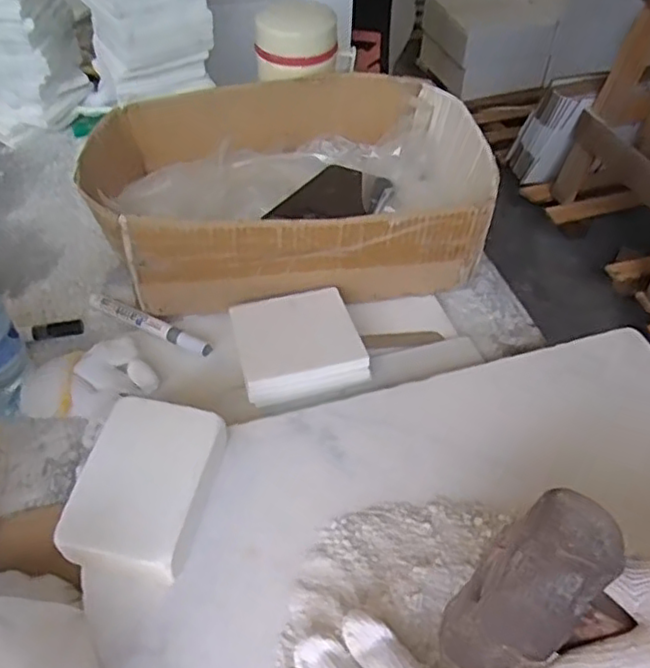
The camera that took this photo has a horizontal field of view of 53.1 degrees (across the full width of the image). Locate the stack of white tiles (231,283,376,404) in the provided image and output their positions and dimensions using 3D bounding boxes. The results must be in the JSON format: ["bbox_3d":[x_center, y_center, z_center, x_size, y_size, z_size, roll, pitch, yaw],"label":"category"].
[{"bbox_3d":[-0.022,0.004,0.549,0.100,0.022,0.102,-11,49,-10],"label":"stack of white tiles"}]

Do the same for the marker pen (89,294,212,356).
[{"bbox_3d":[-0.160,-0.011,0.591,0.141,0.017,0.017,26,52,21],"label":"marker pen"}]

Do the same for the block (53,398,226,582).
[{"bbox_3d":[-0.114,0.099,0.426,0.074,0.045,0.110,9,48,8],"label":"block"}]

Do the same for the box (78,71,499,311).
[{"bbox_3d":[-0.039,-0.148,0.649,0.371,0.096,0.240,-6,48,-6],"label":"box"}]

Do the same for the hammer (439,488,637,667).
[{"bbox_3d":[0.196,0.174,0.291,0.274,0.091,0.061,29,52,7],"label":"hammer"}]

